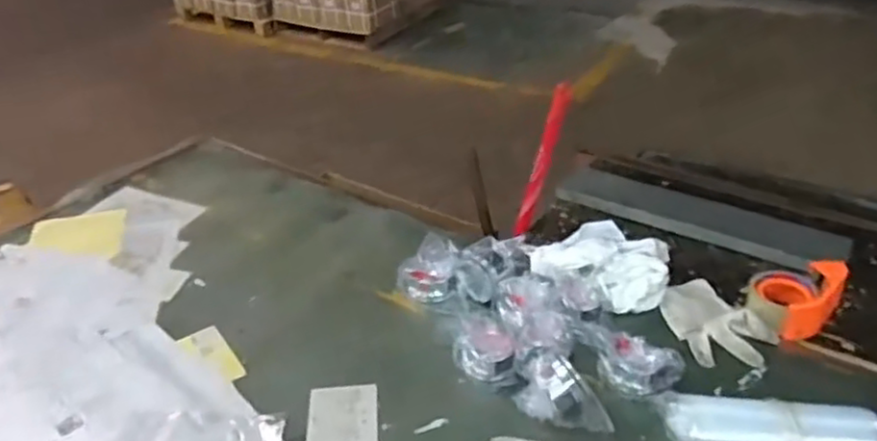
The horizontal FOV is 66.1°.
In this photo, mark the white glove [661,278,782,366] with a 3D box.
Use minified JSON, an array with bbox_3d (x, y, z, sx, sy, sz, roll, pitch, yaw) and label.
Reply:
[{"bbox_3d":[0.377,0.138,0.928,0.114,0.025,0.163,-15,35,-19],"label":"white glove"}]

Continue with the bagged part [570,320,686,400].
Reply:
[{"bbox_3d":[0.229,0.169,0.865,0.159,0.051,0.064,27,43,37],"label":"bagged part"}]

